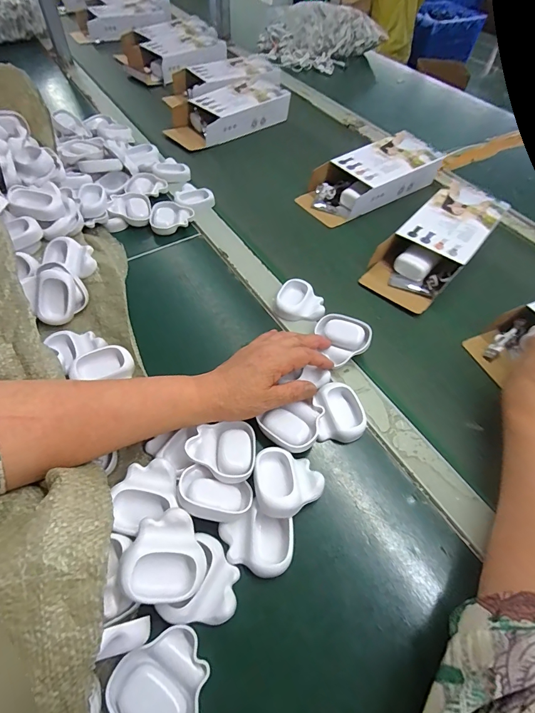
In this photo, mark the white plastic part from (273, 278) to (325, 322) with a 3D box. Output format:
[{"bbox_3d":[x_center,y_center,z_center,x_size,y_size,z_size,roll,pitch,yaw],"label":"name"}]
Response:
[{"bbox_3d":[0.040,-0.072,0.460,0.063,0.019,0.057,2,57,-3],"label":"white plastic part"}]

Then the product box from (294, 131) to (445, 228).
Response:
[{"bbox_3d":[0.174,-0.302,0.596,0.247,0.059,0.101,-29,63,-21],"label":"product box"}]

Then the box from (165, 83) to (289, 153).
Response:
[{"bbox_3d":[-0.072,-0.468,0.678,0.238,0.049,0.101,-32,66,-24],"label":"box"}]

